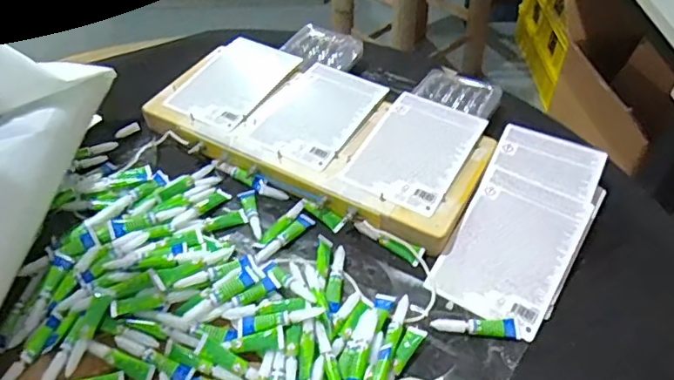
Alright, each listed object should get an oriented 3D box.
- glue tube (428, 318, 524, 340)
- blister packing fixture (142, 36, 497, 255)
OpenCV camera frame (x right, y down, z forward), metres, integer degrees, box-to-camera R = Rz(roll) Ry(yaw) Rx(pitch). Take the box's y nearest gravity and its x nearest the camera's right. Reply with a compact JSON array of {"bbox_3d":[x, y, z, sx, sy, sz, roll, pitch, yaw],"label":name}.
[{"bbox_3d":[0.134,0.130,0.511,0.084,0.008,0.019,1,48,3],"label":"glue tube"},{"bbox_3d":[-0.024,-0.086,0.665,0.413,0.034,0.190,23,53,22],"label":"blister packing fixture"}]

